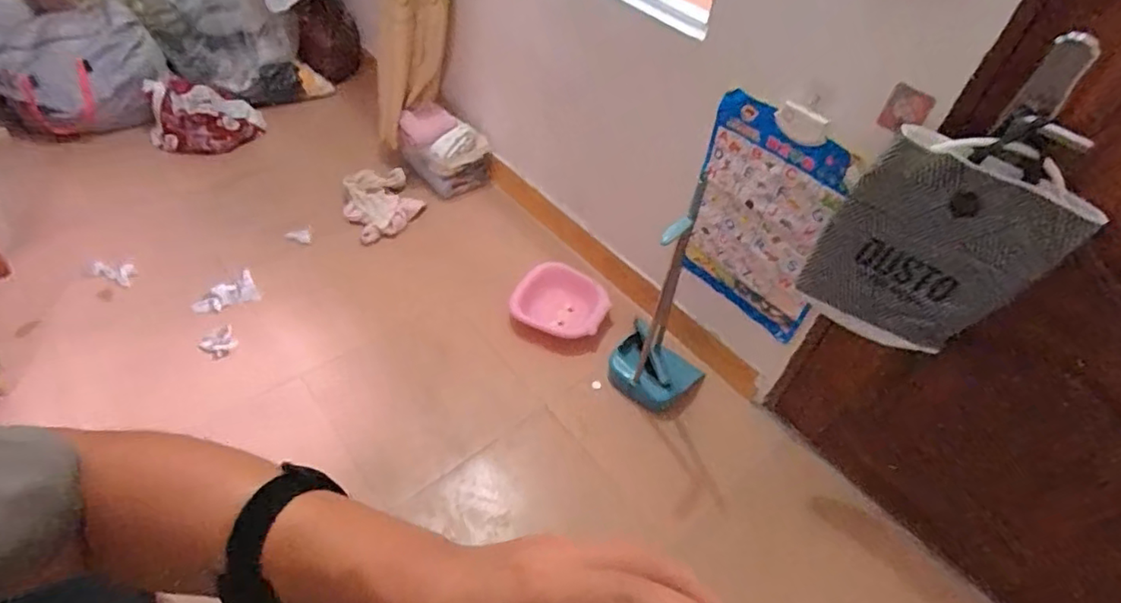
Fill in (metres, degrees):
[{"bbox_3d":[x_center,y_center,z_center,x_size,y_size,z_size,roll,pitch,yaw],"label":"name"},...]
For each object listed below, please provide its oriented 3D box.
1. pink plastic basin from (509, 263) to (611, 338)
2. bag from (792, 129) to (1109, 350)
[{"bbox_3d":[-0.001,-0.019,1.876,0.307,0.115,0.254,4,48,-3],"label":"pink plastic basin"},{"bbox_3d":[0.690,-0.087,1.119,0.353,0.434,0.072,37,54,24],"label":"bag"}]

